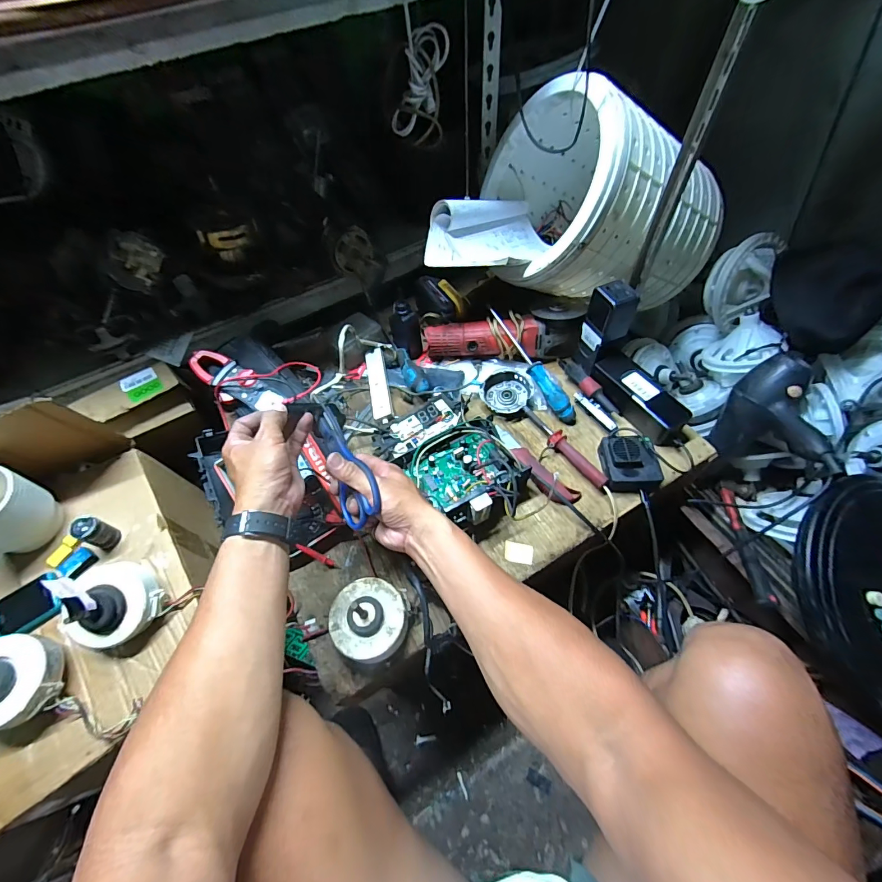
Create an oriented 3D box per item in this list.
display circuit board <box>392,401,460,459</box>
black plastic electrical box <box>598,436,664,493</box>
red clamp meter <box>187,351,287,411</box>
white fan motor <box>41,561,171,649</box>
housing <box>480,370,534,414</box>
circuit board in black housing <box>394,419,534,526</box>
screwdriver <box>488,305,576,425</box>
[{"bbox_3d":[-0.033,-0.028,0.683,0.128,0.011,0.060,-33,61,-16],"label":"display circuit board"},{"bbox_3d":[0.280,0.032,0.603,0.077,0.042,0.083,-4,57,1],"label":"black plastic electrical box"},{"bbox_3d":[-0.323,-0.091,0.639,0.156,0.026,0.059,30,62,-1],"label":"red clamp meter"},{"bbox_3d":[-0.381,0.183,0.467,0.086,0.088,0.090,-2,57,3],"label":"white fan motor"},{"bbox_3d":[0.113,-0.083,0.703,0.078,0.027,0.082,-2,57,3],"label":"housing"},{"bbox_3d":[0.036,0.044,0.599,0.168,0.078,0.160,-31,61,-15],"label":"circuit board in black housing"},{"bbox_3d":[0.153,-0.134,0.694,0.027,0.026,0.247,-27,74,-13],"label":"screwdriver"}]

